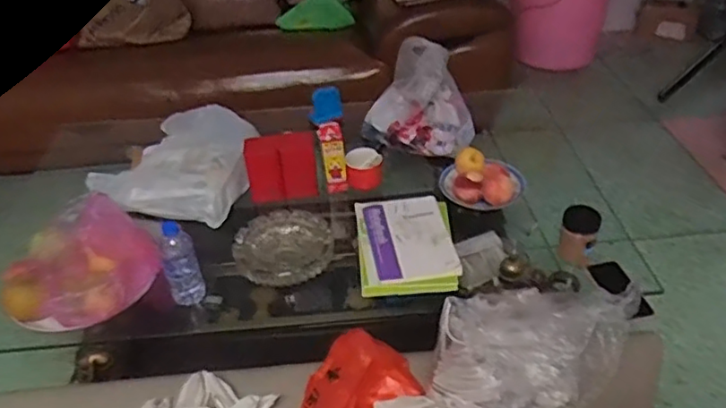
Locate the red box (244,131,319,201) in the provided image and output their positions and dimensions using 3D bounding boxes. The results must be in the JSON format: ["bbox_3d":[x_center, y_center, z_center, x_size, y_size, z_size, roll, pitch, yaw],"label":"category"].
[{"bbox_3d":[-0.204,-0.092,1.566,0.169,0.174,0.042,-12,38,-11],"label":"red box"}]

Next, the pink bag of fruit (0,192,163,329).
[{"bbox_3d":[-0.602,0.117,1.308,0.279,0.139,0.294,21,43,28],"label":"pink bag of fruit"}]

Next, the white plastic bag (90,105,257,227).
[{"bbox_3d":[-0.474,-0.128,1.653,0.407,0.117,0.420,12,39,19],"label":"white plastic bag"}]

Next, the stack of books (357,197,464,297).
[{"bbox_3d":[0.098,0.088,1.420,0.218,0.041,0.317,-8,37,4],"label":"stack of books"}]

